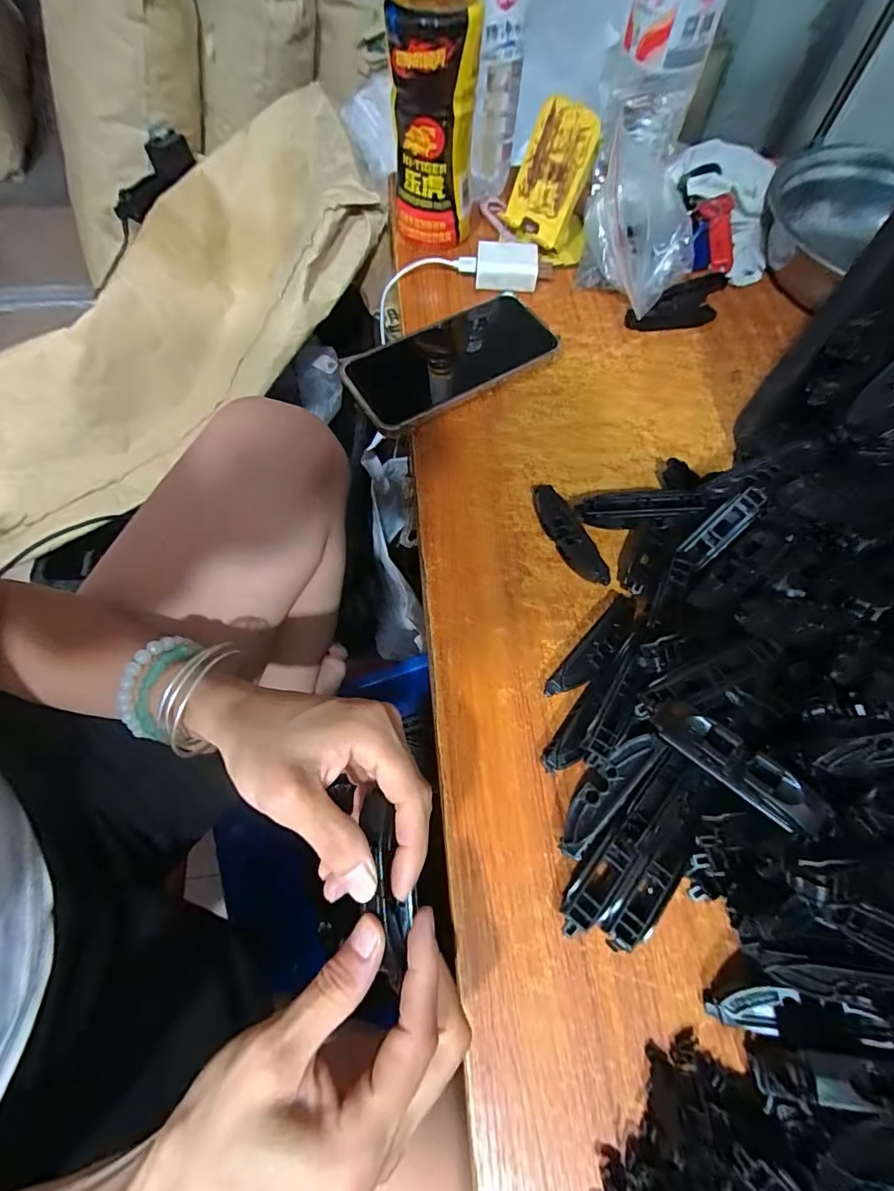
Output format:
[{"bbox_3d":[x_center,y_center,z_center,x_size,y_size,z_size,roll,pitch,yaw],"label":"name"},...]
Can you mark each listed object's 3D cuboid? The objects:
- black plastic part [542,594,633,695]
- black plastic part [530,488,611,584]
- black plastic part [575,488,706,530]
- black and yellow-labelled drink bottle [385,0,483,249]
[{"bbox_3d":[0.092,0.033,0.299,0.021,0.016,0.084,40,71,15],"label":"black plastic part"},{"bbox_3d":[0.080,-0.041,0.331,0.020,0.019,0.081,-26,69,-12],"label":"black plastic part"},{"bbox_3d":[0.124,-0.055,0.321,0.076,0.023,0.019,-4,65,14],"label":"black plastic part"},{"bbox_3d":[-0.012,-0.390,0.385,0.066,0.185,0.067,-2,66,-2],"label":"black and yellow-labelled drink bottle"}]

